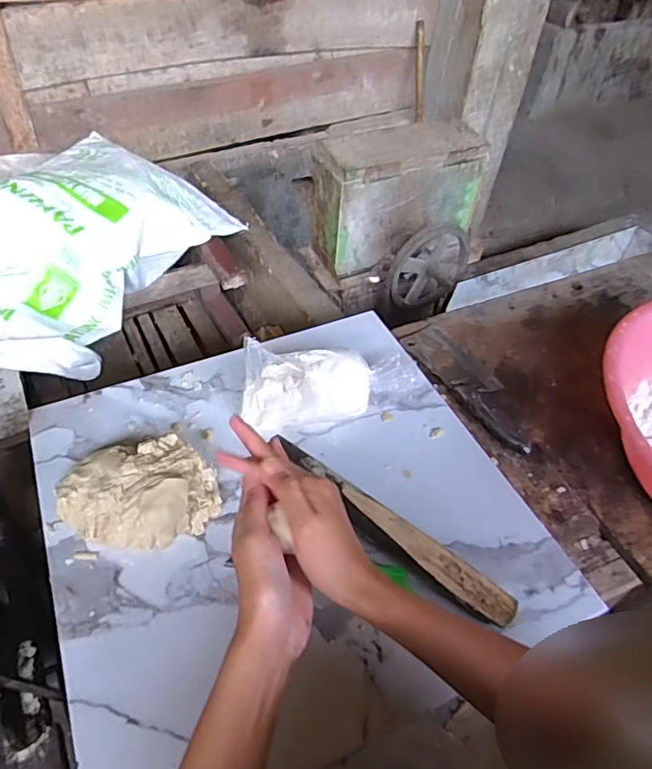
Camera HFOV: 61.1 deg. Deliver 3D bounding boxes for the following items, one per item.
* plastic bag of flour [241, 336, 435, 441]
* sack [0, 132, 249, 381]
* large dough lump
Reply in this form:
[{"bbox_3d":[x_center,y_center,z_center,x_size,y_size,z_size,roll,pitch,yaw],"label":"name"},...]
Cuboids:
[{"bbox_3d":[0.020,-0.005,0.684,0.245,0.093,0.077,-11,50,-15],"label":"plastic bag of flour"},{"bbox_3d":[-0.523,-0.280,1.098,0.382,0.187,0.673,22,49,14],"label":"sack"},{"bbox_3d":[-0.200,0.110,0.589,0.148,0.067,0.139,-30,57,-29],"label":"large dough lump"}]

